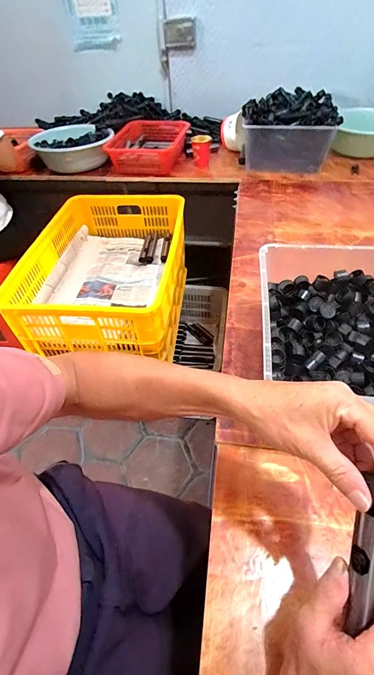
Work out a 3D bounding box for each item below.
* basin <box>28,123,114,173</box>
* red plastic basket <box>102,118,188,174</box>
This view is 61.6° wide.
[{"bbox_3d":[-0.424,-0.700,1.188,0.283,0.120,0.273,-2,49,2],"label":"basin"},{"bbox_3d":[-0.135,-0.725,1.192,0.250,0.092,0.293,8,50,10],"label":"red plastic basket"}]

